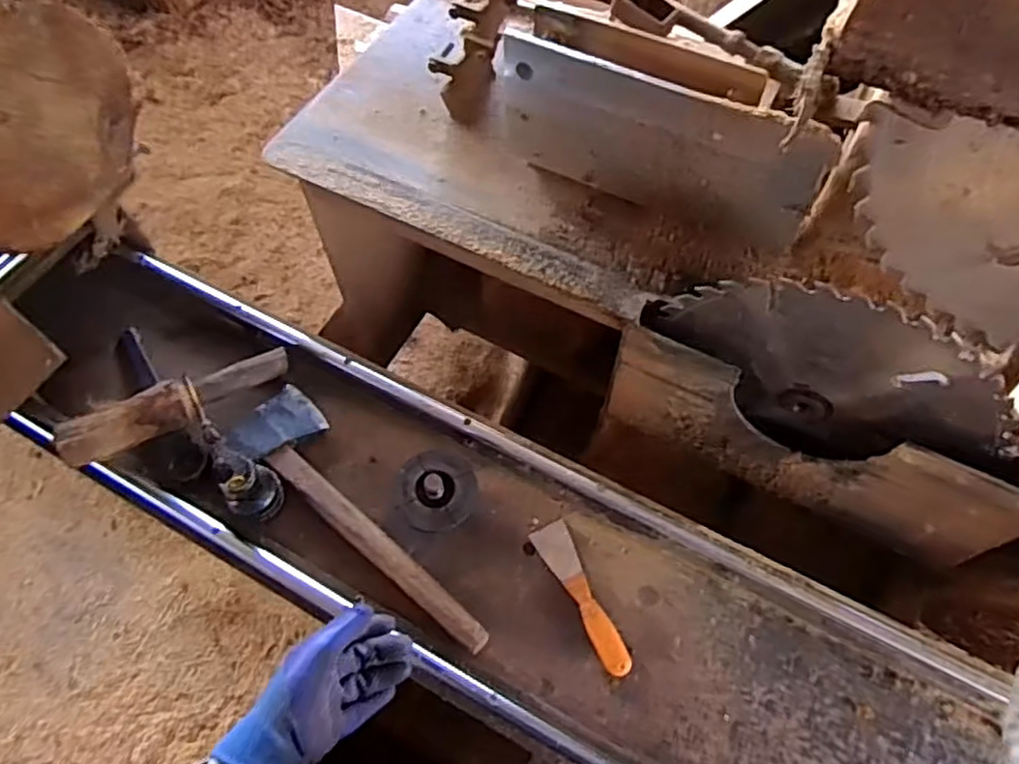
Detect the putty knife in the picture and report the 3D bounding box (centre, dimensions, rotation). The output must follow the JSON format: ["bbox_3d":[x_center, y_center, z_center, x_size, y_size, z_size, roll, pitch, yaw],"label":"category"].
[{"bbox_3d":[0.094,0.264,0.837,0.047,0.026,0.198,-25,63,-13],"label":"putty knife"}]

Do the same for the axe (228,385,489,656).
[{"bbox_3d":[-0.209,0.174,0.882,0.119,0.044,0.460,-39,67,-19],"label":"axe"}]

